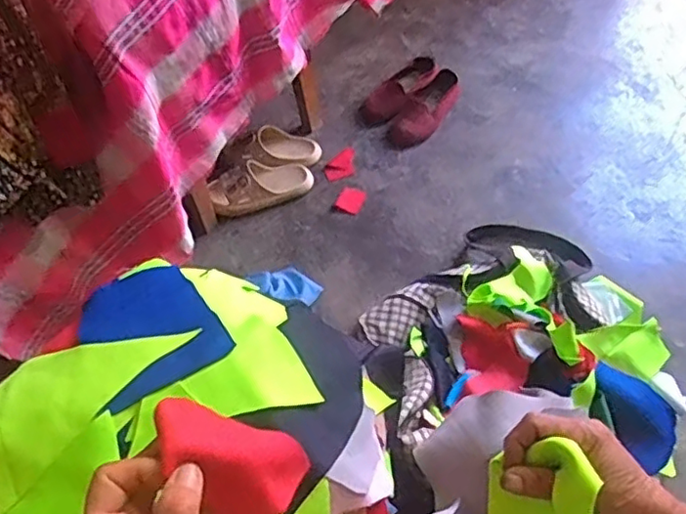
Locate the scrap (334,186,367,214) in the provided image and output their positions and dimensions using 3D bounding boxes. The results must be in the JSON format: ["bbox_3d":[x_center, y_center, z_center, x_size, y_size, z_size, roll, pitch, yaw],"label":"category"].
[{"bbox_3d":[0.017,-0.116,1.244,0.049,0.004,0.062,15,56,16],"label":"scrap"}]

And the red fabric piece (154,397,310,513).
[{"bbox_3d":[-0.069,0.115,0.355,0.085,0.052,0.057,17,54,15],"label":"red fabric piece"}]

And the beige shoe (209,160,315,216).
[{"bbox_3d":[-0.162,-0.144,1.244,0.207,0.063,0.075,-20,54,-9],"label":"beige shoe"}]

